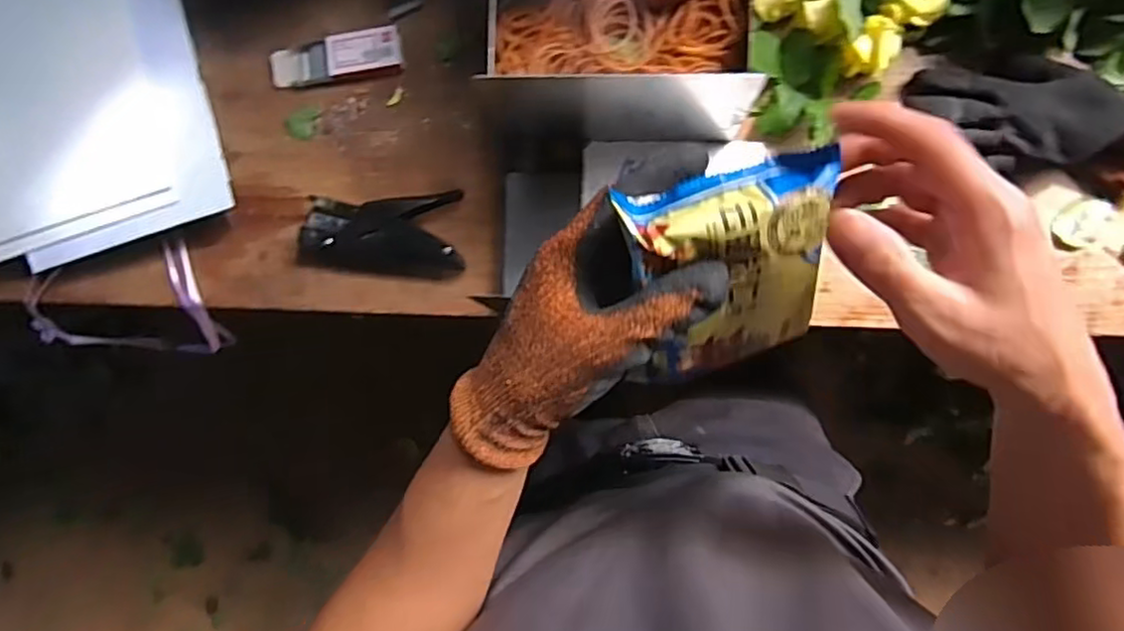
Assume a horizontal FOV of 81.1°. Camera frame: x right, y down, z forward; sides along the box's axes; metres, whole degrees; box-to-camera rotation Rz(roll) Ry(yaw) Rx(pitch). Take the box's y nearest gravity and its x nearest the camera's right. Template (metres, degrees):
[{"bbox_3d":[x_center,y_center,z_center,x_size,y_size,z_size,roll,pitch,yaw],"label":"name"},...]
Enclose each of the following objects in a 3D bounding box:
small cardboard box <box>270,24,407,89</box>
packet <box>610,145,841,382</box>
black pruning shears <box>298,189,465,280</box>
[{"bbox_3d":[-0.214,-0.245,0.622,0.130,0.020,0.042,-3,91,5],"label":"small cardboard box"},{"bbox_3d":[0.081,-0.017,0.307,0.087,0.027,0.100,-14,127,1],"label":"packet"},{"bbox_3d":[-0.169,-0.074,0.610,0.156,0.020,0.078,-1,91,5],"label":"black pruning shears"}]

